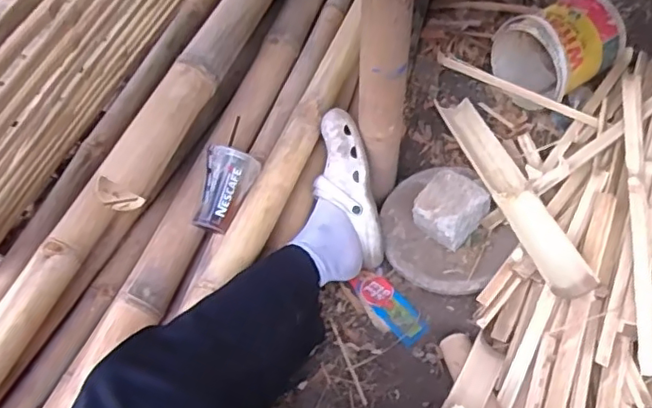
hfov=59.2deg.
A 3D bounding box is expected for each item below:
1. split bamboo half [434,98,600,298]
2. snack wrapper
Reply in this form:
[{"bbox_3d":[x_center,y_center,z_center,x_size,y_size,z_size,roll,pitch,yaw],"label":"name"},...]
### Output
[{"bbox_3d":[0.312,-0.040,1.015,0.072,0.027,0.526,-9,40,-4],"label":"split bamboo half"},{"bbox_3d":[0.105,0.179,0.988,0.066,0.015,0.149,-32,57,-20],"label":"snack wrapper"}]

